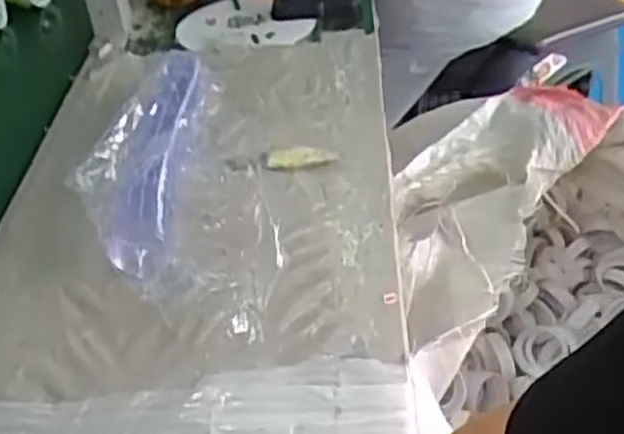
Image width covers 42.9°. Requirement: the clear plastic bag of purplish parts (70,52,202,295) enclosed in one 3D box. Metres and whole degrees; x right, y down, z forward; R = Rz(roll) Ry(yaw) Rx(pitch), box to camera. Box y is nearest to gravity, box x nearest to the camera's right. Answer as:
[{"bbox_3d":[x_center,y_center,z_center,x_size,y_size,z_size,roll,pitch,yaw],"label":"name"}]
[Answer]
[{"bbox_3d":[-0.134,-0.049,0.629,0.088,0.046,0.228,2,66,6],"label":"clear plastic bag of purplish parts"}]

